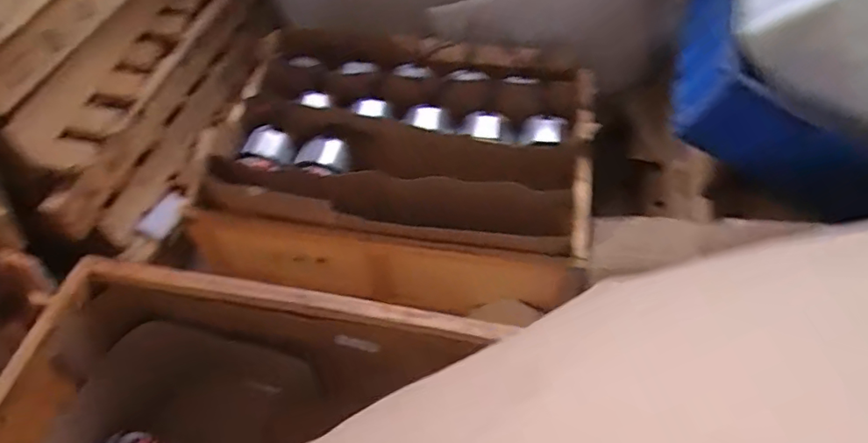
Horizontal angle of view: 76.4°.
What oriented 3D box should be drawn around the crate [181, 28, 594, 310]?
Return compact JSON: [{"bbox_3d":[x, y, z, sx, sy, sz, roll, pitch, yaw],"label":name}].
[{"bbox_3d":[-0.061,-0.185,1.404,0.870,0.283,0.713,8,54,7],"label":"crate"}]

